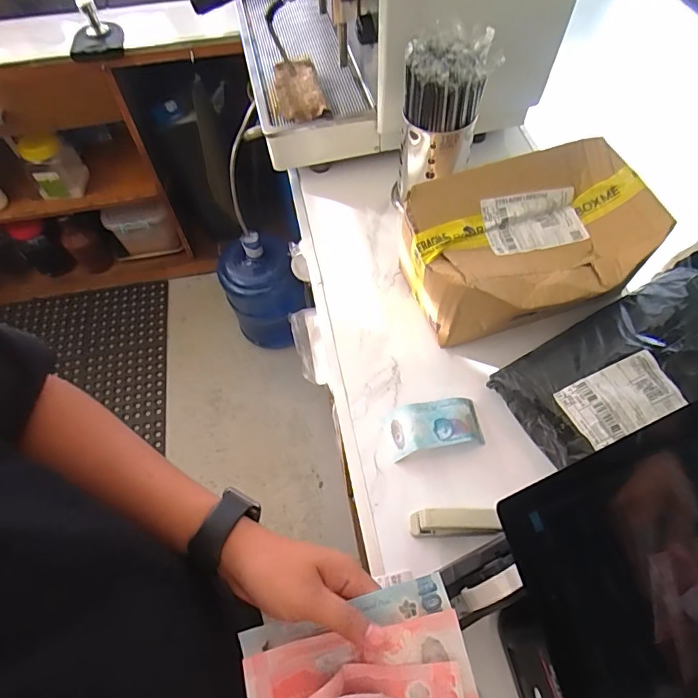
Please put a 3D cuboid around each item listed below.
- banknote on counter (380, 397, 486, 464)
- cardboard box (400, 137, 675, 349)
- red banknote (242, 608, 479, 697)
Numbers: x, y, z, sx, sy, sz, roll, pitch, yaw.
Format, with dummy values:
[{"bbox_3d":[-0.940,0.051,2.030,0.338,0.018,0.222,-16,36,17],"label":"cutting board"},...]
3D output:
[{"bbox_3d":[0.120,0.107,0.649,0.129,0.034,0.068,-11,61,-5],"label":"banknote on counter"},{"bbox_3d":[0.260,-0.147,0.692,0.326,0.152,0.226,-16,62,-7],"label":"cardboard box"},{"bbox_3d":[0.008,0.231,0.321,0.152,0.023,0.064,-15,61,0],"label":"red banknote"}]

